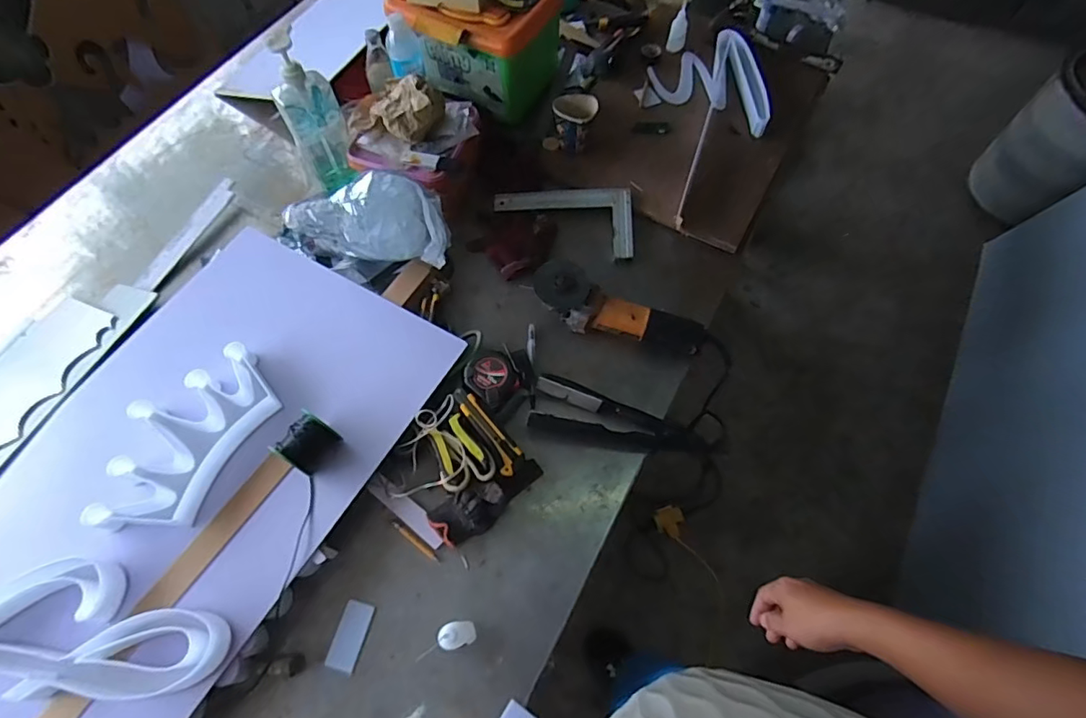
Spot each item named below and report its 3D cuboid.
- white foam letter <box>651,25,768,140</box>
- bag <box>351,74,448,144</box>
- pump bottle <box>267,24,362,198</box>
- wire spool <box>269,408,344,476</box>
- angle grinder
[{"bbox_3d":[0.369,-0.588,1.086,0.276,0.054,0.205,31,67,15],"label":"white foam letter"},{"bbox_3d":[-0.258,-0.430,0.903,0.167,0.067,0.097,17,66,7],"label":"bag"},{"bbox_3d":[-0.393,-0.408,0.910,0.093,0.282,0.050,-24,65,-11],"label":"pump bottle"},{"bbox_3d":[-0.318,0.121,0.723,0.053,0.067,0.067,32,69,14],"label":"wire spool"},{"bbox_3d":[0.118,-0.071,0.842,0.280,0.078,0.077,21,64,-2],"label":"angle grinder"}]

